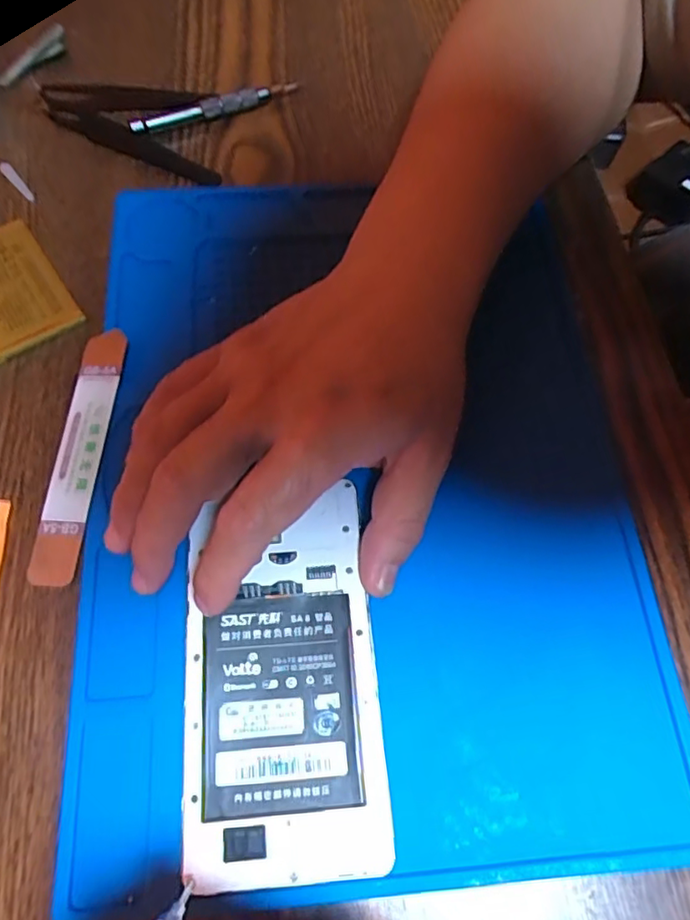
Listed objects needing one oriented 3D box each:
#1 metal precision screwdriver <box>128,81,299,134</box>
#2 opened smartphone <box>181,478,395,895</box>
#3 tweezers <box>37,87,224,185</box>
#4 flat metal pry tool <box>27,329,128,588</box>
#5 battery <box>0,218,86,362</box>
[{"bbox_3d":[-0.074,-0.203,0.335,0.098,0.010,0.009,-20,70,-10],"label":"metal precision screwdriver"},{"bbox_3d":[-0.024,0.079,0.218,0.068,0.006,0.130,-4,68,-4],"label":"opened smartphone"},{"bbox_3d":[-0.115,-0.196,0.332,0.112,0.012,0.050,24,69,7],"label":"tweezers"},{"bbox_3d":[-0.115,-0.005,0.255,0.019,0.004,0.116,1,70,7],"label":"flat metal pry tool"},{"bbox_3d":[-0.168,-0.082,0.285,0.055,0.006,0.074,-33,73,-14],"label":"battery"}]

